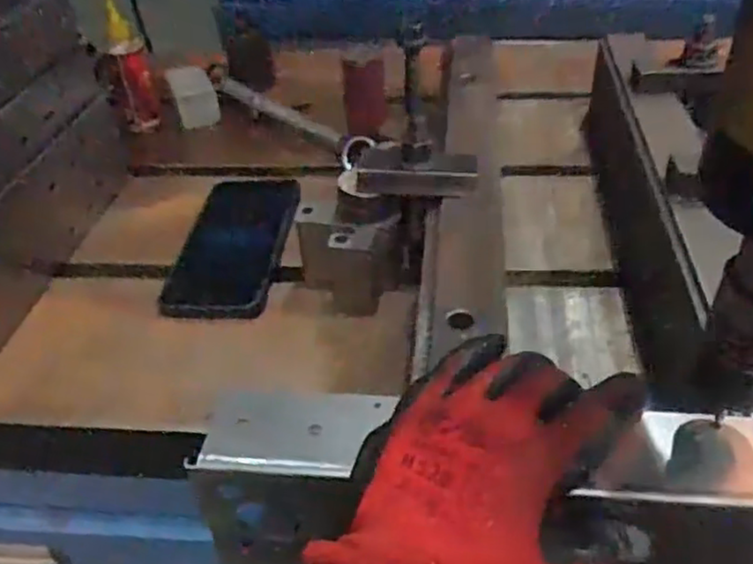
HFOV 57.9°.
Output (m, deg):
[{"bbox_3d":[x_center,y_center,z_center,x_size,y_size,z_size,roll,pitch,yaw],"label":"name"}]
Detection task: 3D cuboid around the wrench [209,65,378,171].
[{"bbox_3d":[-0.104,-0.178,0.705,0.031,0.024,0.284,-30,47,-30],"label":"wrench"}]

